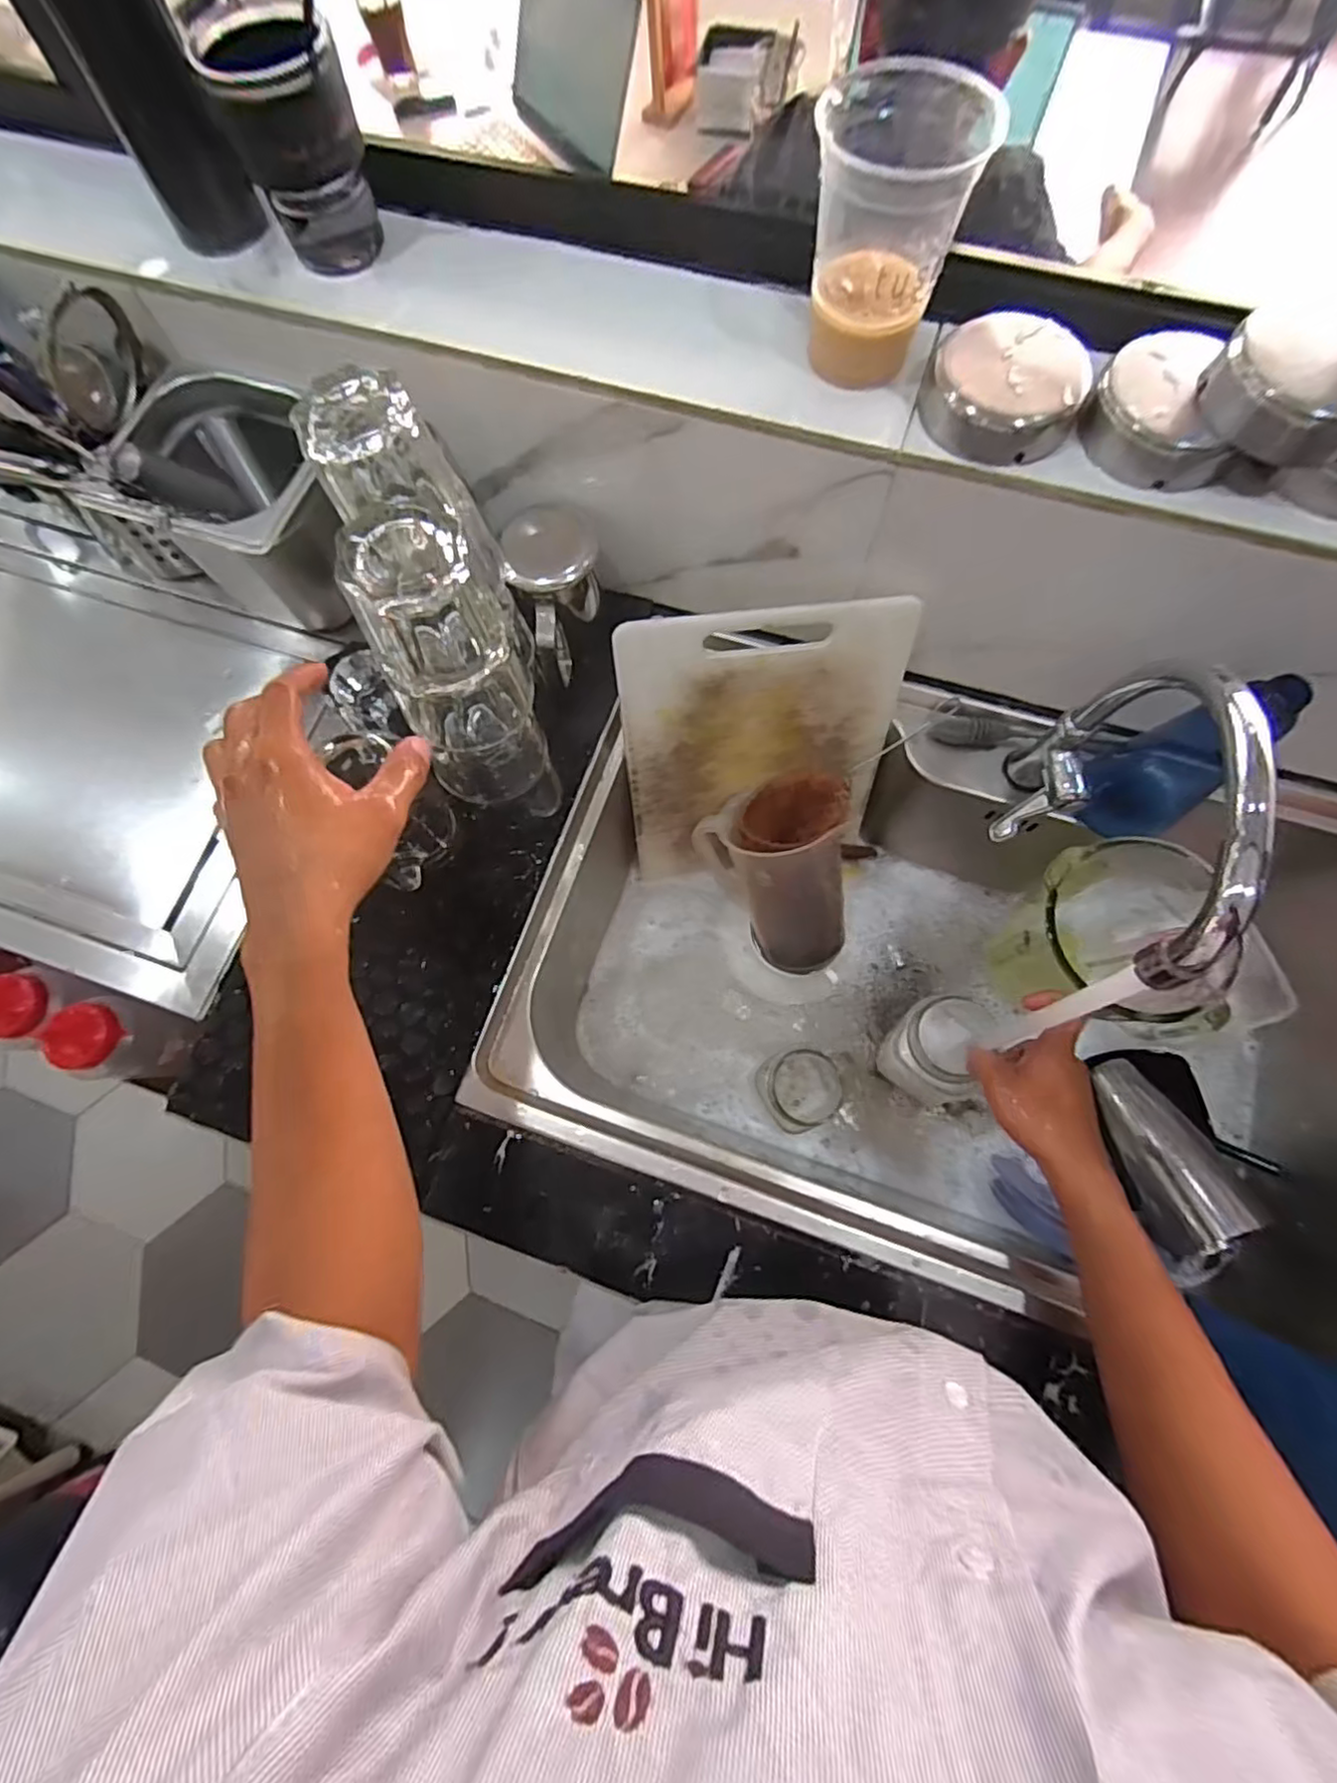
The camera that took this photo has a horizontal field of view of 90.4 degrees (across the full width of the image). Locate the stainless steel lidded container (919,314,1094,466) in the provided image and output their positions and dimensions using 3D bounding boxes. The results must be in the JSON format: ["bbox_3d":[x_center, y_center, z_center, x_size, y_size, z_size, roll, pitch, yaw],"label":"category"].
[{"bbox_3d":[0.213,-0.320,0.424,0.081,0.033,0.087,0,74,2],"label":"stainless steel lidded container"}]

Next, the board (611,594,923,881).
[{"bbox_3d":[0.087,-0.129,0.644,0.249,0.296,0.017,-7,52,0],"label":"board"}]

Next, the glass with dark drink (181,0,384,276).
[{"bbox_3d":[-0.255,-0.523,0.471,0.089,0.120,0.076,-23,75,-5],"label":"glass with dark drink"}]

